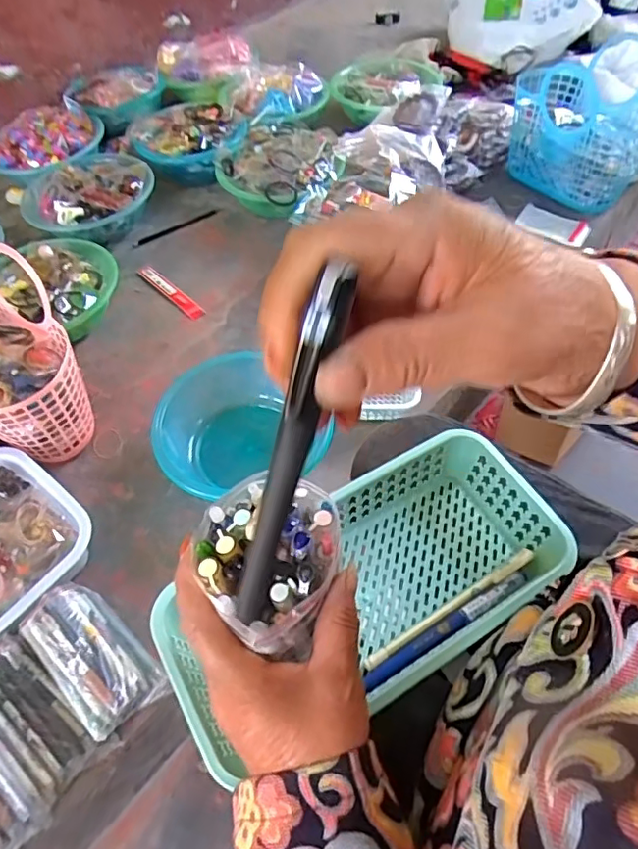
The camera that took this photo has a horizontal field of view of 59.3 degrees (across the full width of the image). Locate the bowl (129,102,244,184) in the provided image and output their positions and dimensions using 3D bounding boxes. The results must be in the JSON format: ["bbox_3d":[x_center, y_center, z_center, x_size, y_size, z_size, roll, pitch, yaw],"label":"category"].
[{"bbox_3d":[-0.265,-0.580,1.141,0.223,0.086,0.222,-2,52,3],"label":"bowl"}]

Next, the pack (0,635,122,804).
[{"bbox_3d":[-0.287,0.289,0.564,0.157,0.026,0.066,40,64,14],"label":"pack"}]

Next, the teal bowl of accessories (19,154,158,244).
[{"bbox_3d":[-0.434,-0.432,1.070,0.235,0.088,0.239,-2,52,3],"label":"teal bowl of accessories"}]

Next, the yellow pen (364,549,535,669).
[{"bbox_3d":[0.093,0.125,0.384,0.143,0.005,0.010,-27,55,-16],"label":"yellow pen"}]

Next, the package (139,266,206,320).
[{"bbox_3d":[-0.259,-0.232,0.968,0.026,0.004,0.180,-38,59,-23],"label":"package"}]

